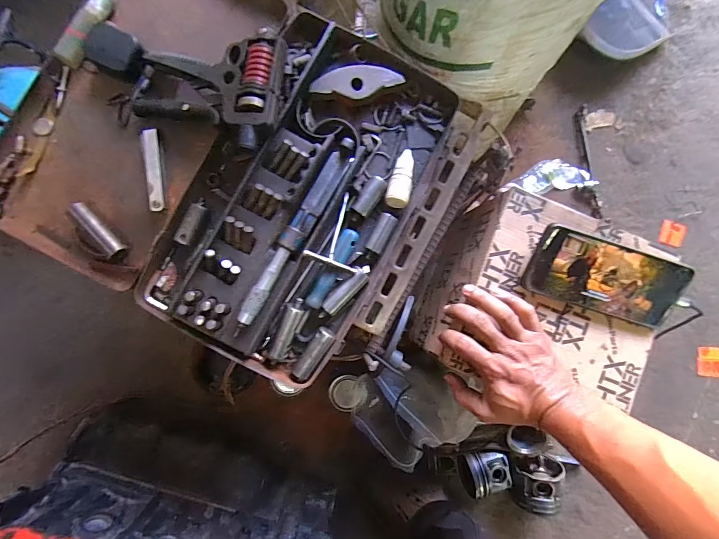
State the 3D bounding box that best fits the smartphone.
[{"bbox_3d":[0.270,0.010,0.395,0.167,0.014,0.079,17,109,-3],"label":"smartphone"}]

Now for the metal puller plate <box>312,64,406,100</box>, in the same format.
[{"bbox_3d":[-0.003,-0.202,0.388,0.096,0.004,0.033,-3,95,-3],"label":"metal puller plate"}]

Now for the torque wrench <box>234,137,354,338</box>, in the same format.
[{"bbox_3d":[-0.065,-0.037,0.363,0.020,0.018,0.220,29,86,-1],"label":"torque wrench"}]

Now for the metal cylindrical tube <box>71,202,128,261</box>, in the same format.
[{"bbox_3d":[-0.271,-0.042,0.374,0.018,0.018,0.070,-39,90,-4],"label":"metal cylindrical tube"}]

